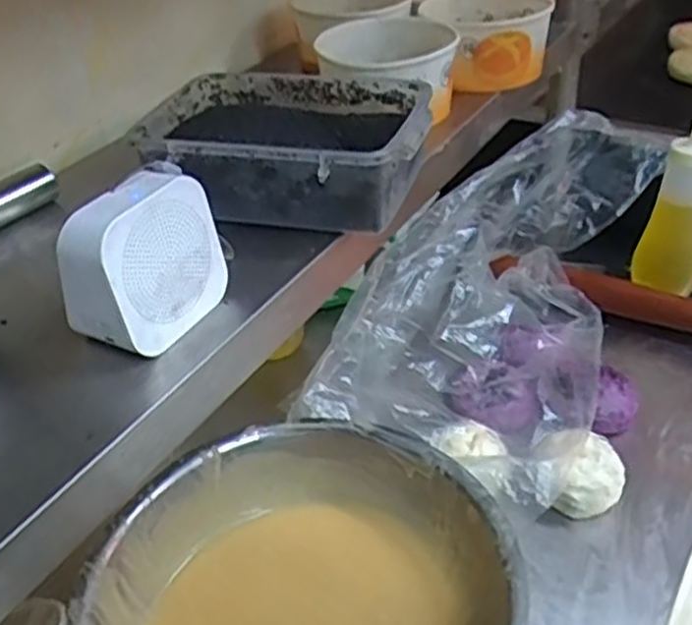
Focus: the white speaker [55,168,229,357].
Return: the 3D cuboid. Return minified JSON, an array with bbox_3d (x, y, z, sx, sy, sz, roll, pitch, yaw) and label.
[{"bbox_3d":[-0.122,-0.034,0.465,0.055,0.083,0.093,18,42,27],"label":"white speaker"}]

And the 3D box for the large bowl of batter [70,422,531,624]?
[{"bbox_3d":[-0.030,0.227,0.584,0.307,0.086,0.307,-3,36,2],"label":"large bowl of batter"}]

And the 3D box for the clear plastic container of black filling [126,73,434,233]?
[{"bbox_3d":[-0.045,-0.133,0.605,0.215,0.059,0.149,7,38,15],"label":"clear plastic container of black filling"}]

